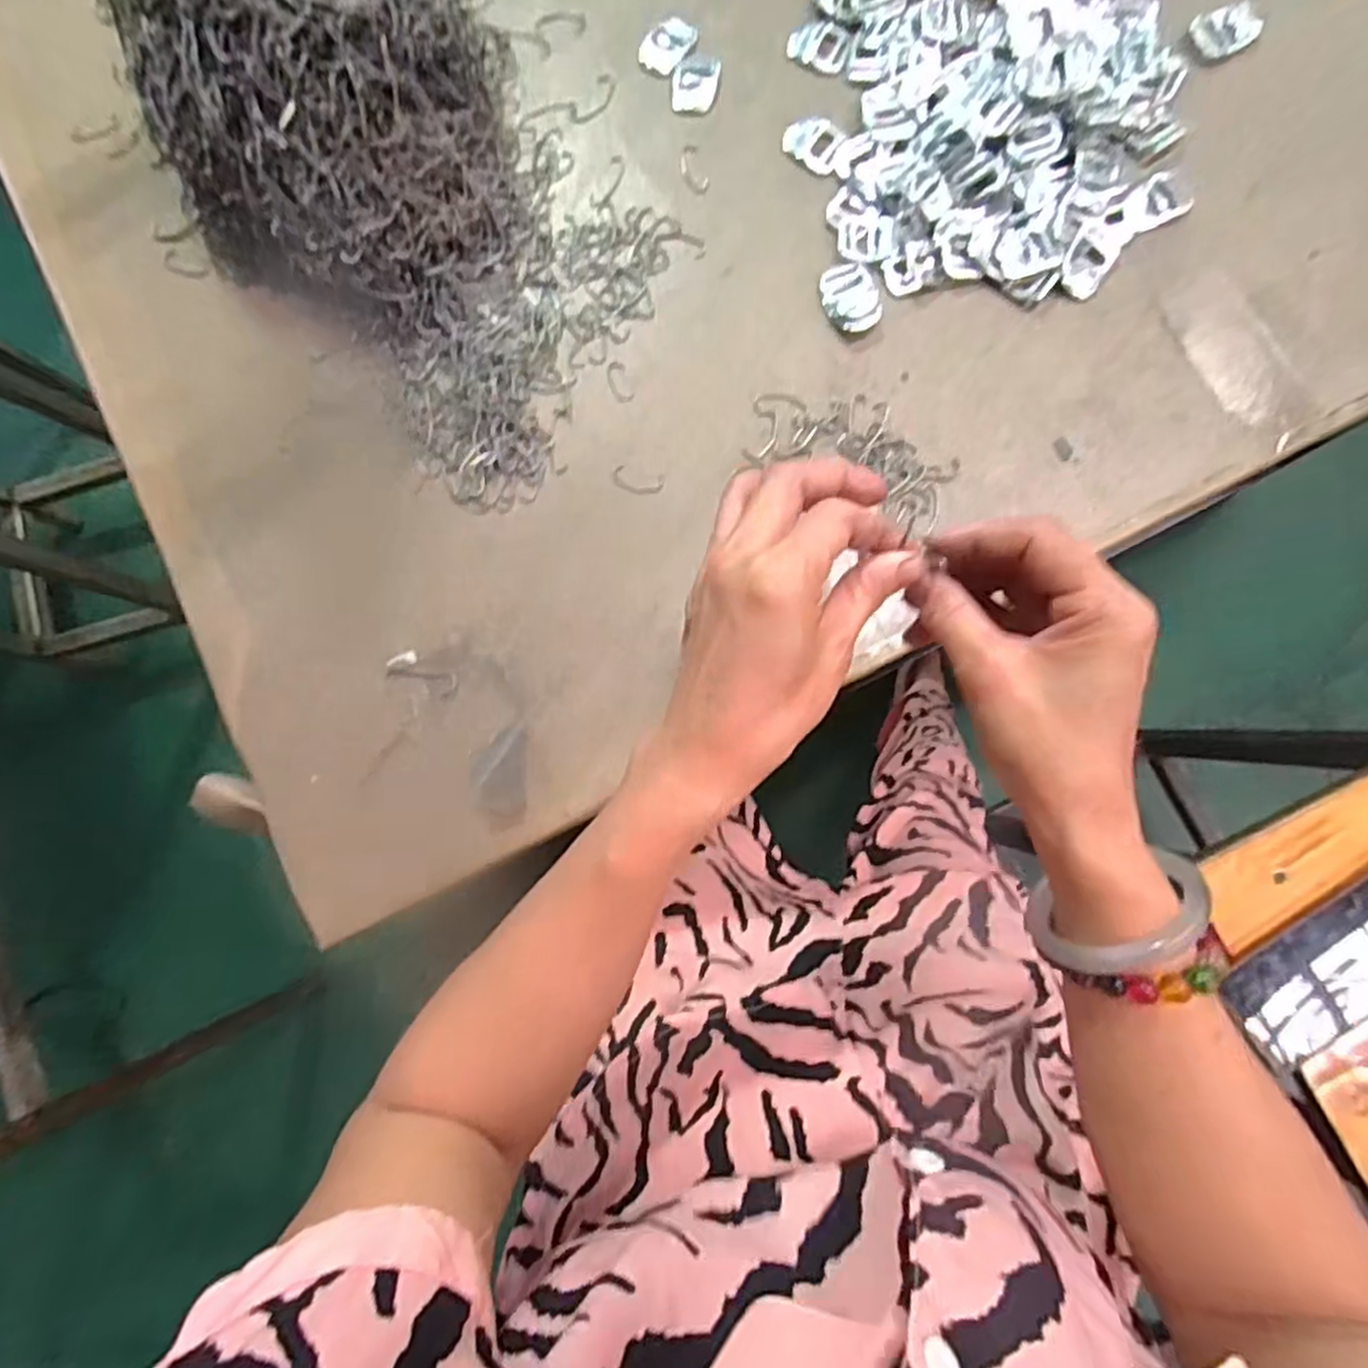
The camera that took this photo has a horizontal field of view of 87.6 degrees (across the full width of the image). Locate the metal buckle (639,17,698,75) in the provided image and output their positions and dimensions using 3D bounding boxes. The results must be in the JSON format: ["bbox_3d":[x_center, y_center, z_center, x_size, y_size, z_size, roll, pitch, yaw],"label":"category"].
[{"bbox_3d":[-0.013,-0.426,0.475,0.036,0.008,0.032,-45,82,-1],"label":"metal buckle"}]

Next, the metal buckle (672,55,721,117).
[{"bbox_3d":[0.008,-0.395,0.468,0.029,0.004,0.039,11,85,6],"label":"metal buckle"}]

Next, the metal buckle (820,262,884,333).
[{"bbox_3d":[0.103,-0.239,0.442,0.032,0.007,0.044,-22,83,2],"label":"metal buckle"}]

